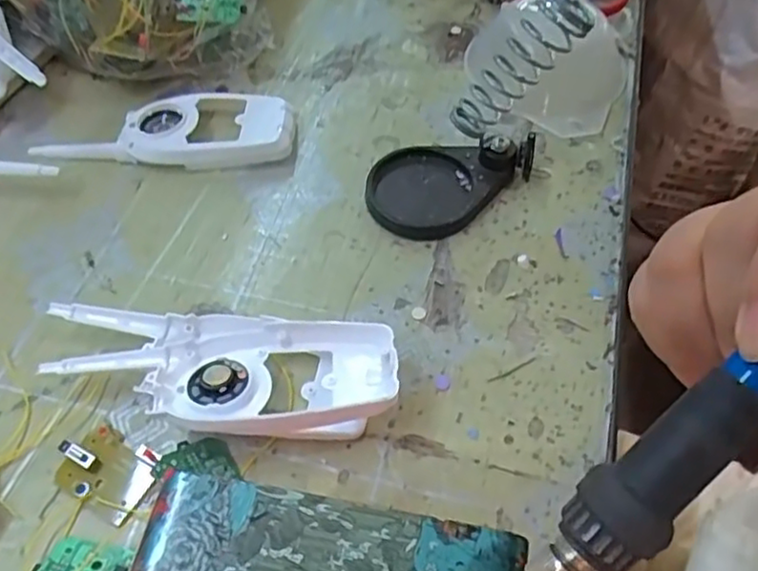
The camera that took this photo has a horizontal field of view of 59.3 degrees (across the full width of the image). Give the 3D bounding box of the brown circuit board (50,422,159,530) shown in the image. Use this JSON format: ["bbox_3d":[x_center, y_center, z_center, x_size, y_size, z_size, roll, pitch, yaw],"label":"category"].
[{"bbox_3d":[-0.125,0.084,0.306,0.048,0.011,0.032,25,58,16],"label":"brown circuit board"}]

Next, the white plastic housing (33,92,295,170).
[{"bbox_3d":[-0.136,-0.099,0.429,0.160,0.019,0.055,-2,55,-1],"label":"white plastic housing"}]

